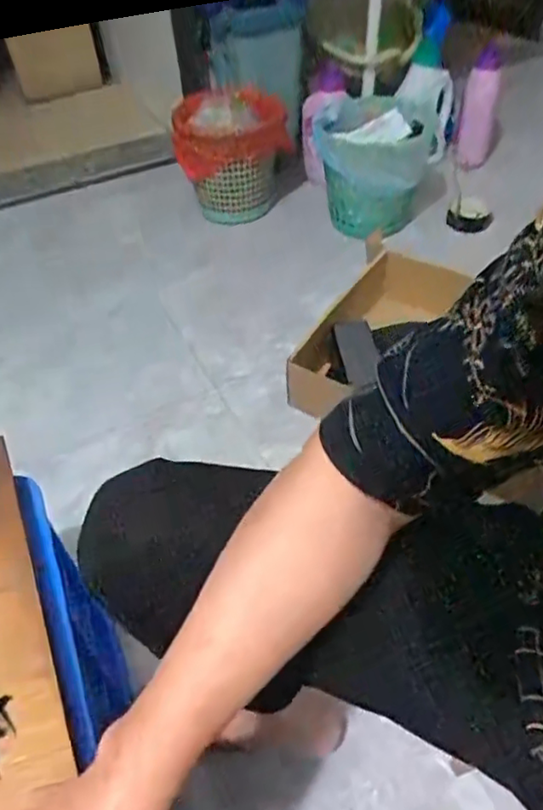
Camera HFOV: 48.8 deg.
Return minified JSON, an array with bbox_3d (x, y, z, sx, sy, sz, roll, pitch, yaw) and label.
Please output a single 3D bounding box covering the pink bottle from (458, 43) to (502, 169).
[{"bbox_3d":[0.455,-0.648,1.307,0.071,0.248,0.076,9,12,12],"label":"pink bottle"}]

